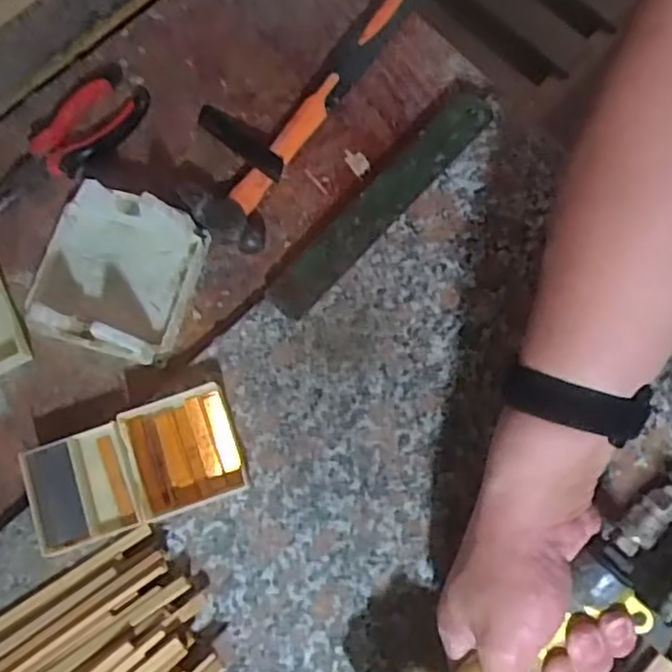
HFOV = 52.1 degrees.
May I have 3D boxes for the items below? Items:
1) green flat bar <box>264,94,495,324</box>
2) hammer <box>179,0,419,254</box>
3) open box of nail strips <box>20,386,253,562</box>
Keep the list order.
[{"bbox_3d":[0.032,-0.103,0.506,0.040,0.011,0.217,43,80,11],"label":"green flat bar"},{"bbox_3d":[-0.025,-0.193,0.532,0.088,0.031,0.273,32,79,9],"label":"hammer"},{"bbox_3d":[-0.135,0.089,0.458,0.138,0.013,0.073,-20,76,-3],"label":"open box of nail strips"}]

